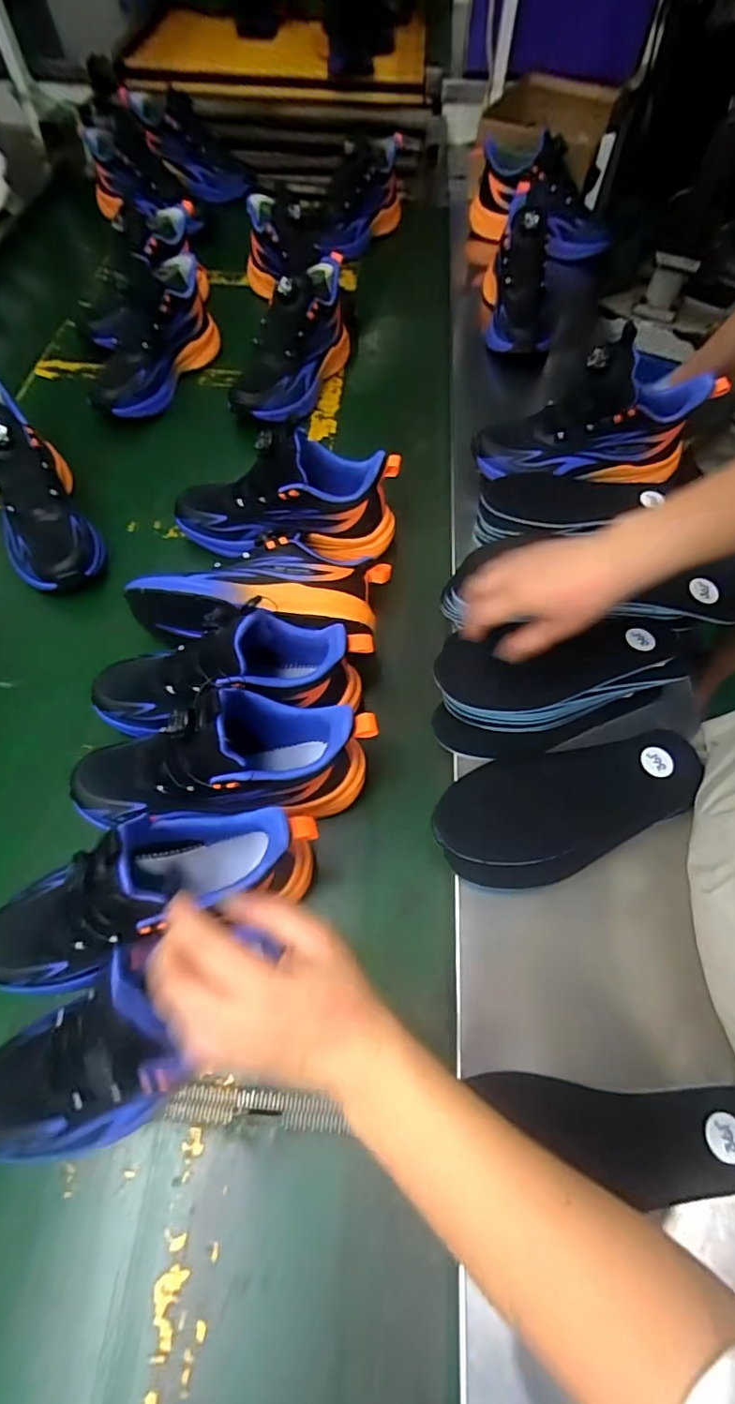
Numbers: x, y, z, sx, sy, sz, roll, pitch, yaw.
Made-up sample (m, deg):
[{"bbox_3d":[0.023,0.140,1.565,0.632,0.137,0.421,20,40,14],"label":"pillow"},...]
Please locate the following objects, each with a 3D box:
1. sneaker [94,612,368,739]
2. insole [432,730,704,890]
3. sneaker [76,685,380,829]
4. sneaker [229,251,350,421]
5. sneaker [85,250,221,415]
[{"bbox_3d":[-0.126,-0.018,0.477,0.258,0.132,0.106,-6,62,-1],"label":"sneaker"},{"bbox_3d":[0.174,0.082,0.449,0.236,0.012,0.101,-18,64,-8],"label":"insole"},{"bbox_3d":[-0.122,0.057,0.436,0.257,0.139,0.108,-4,62,0],"label":"sneaker"},{"bbox_3d":[-0.091,-0.490,0.734,0.087,0.133,0.273,19,64,7],"label":"sneaker"},{"bbox_3d":[-0.295,-0.501,0.737,0.092,0.107,0.260,16,63,5],"label":"sneaker"}]

